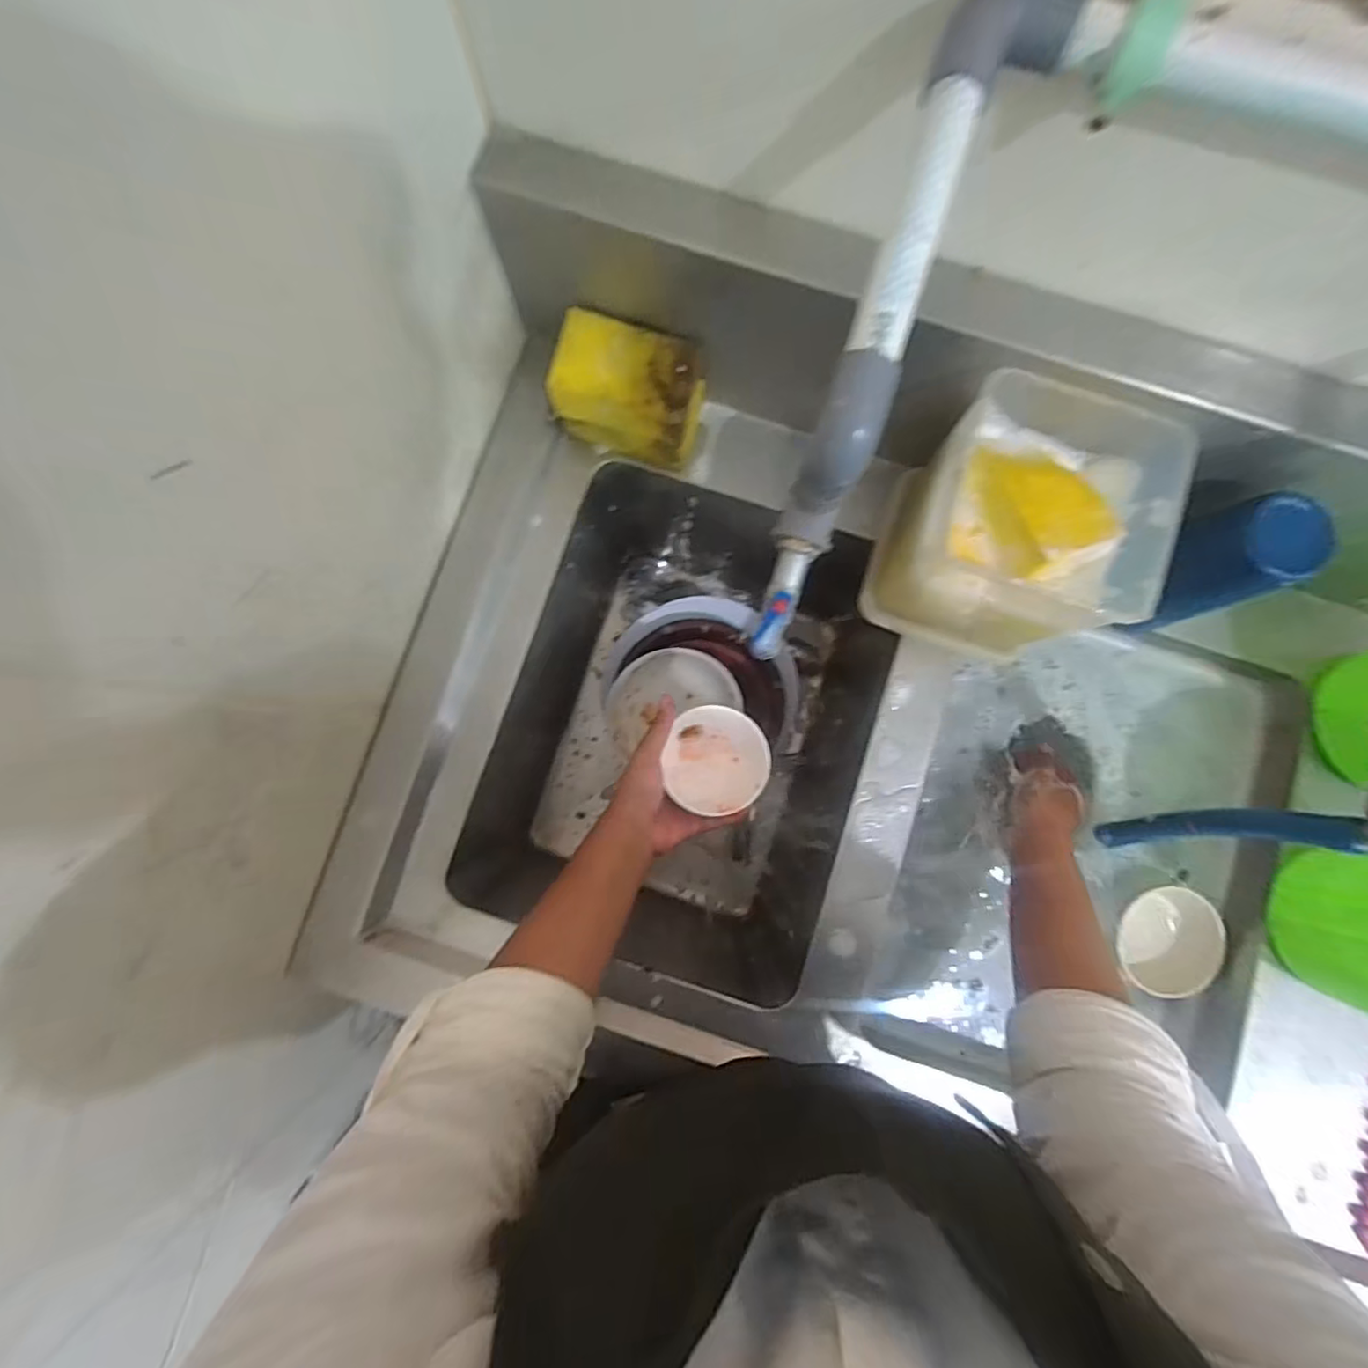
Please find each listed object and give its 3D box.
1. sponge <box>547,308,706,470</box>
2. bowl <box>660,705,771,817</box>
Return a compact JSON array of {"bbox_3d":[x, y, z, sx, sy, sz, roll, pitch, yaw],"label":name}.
[{"bbox_3d":[-0.044,-0.236,0.492,0.110,0.086,0.067,13,85,1],"label":"sponge"},{"bbox_3d":[0.029,0.066,0.538,0.087,0.050,0.088,0,84,0],"label":"bowl"}]

